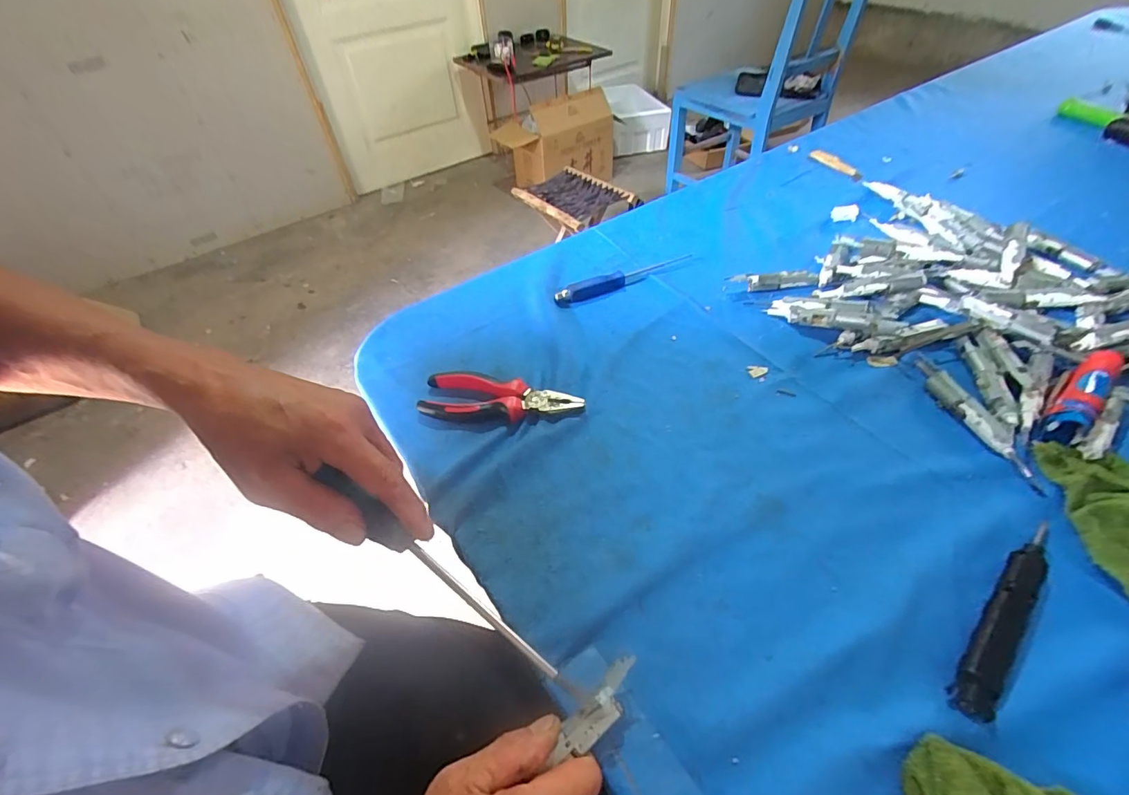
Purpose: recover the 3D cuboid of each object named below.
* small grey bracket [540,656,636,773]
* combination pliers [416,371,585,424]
[{"bbox_3d":[0.019,0.186,0.282,0.020,0.010,0.071,33,69,29],"label":"small grey bracket"},{"bbox_3d":[-0.063,0.002,0.470,0.158,0.019,0.052,5,49,9],"label":"combination pliers"}]

